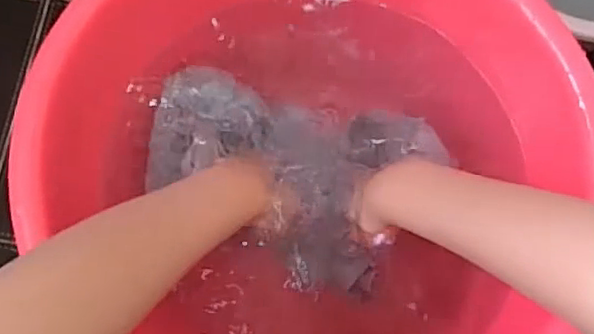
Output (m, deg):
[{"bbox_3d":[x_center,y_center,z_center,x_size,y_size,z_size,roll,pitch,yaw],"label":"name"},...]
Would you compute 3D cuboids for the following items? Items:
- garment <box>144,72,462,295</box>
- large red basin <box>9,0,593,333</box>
[{"bbox_3d":[-0.016,0.005,0.449,0.217,0.053,0.134,17,79,4],"label":"garment"},{"bbox_3d":[-0.003,0.017,0.422,0.331,0.131,0.330,0,78,1],"label":"large red basin"}]

